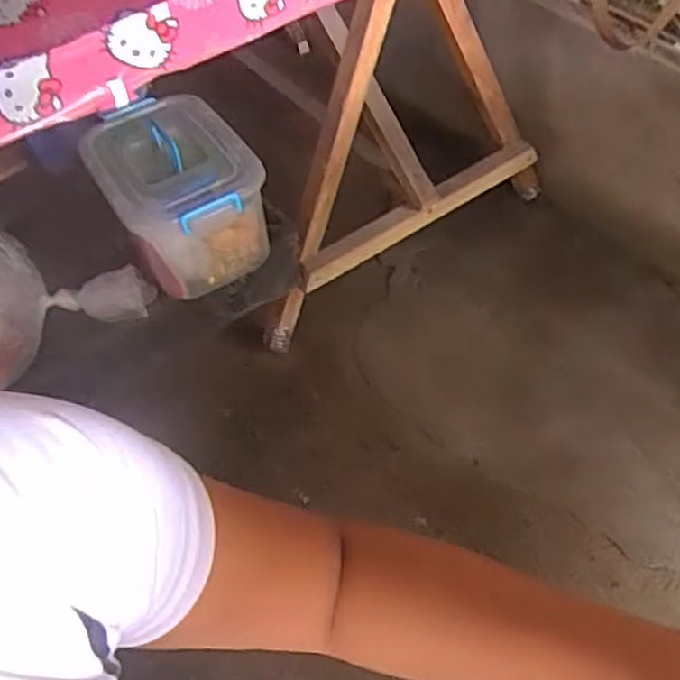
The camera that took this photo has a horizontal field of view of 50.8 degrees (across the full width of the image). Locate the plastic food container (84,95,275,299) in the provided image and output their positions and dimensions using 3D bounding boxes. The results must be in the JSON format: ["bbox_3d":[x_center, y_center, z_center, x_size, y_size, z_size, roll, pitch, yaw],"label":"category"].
[{"bbox_3d":[-0.286,-0.257,1.259,0.233,0.193,0.354,-28,56,-17],"label":"plastic food container"}]

